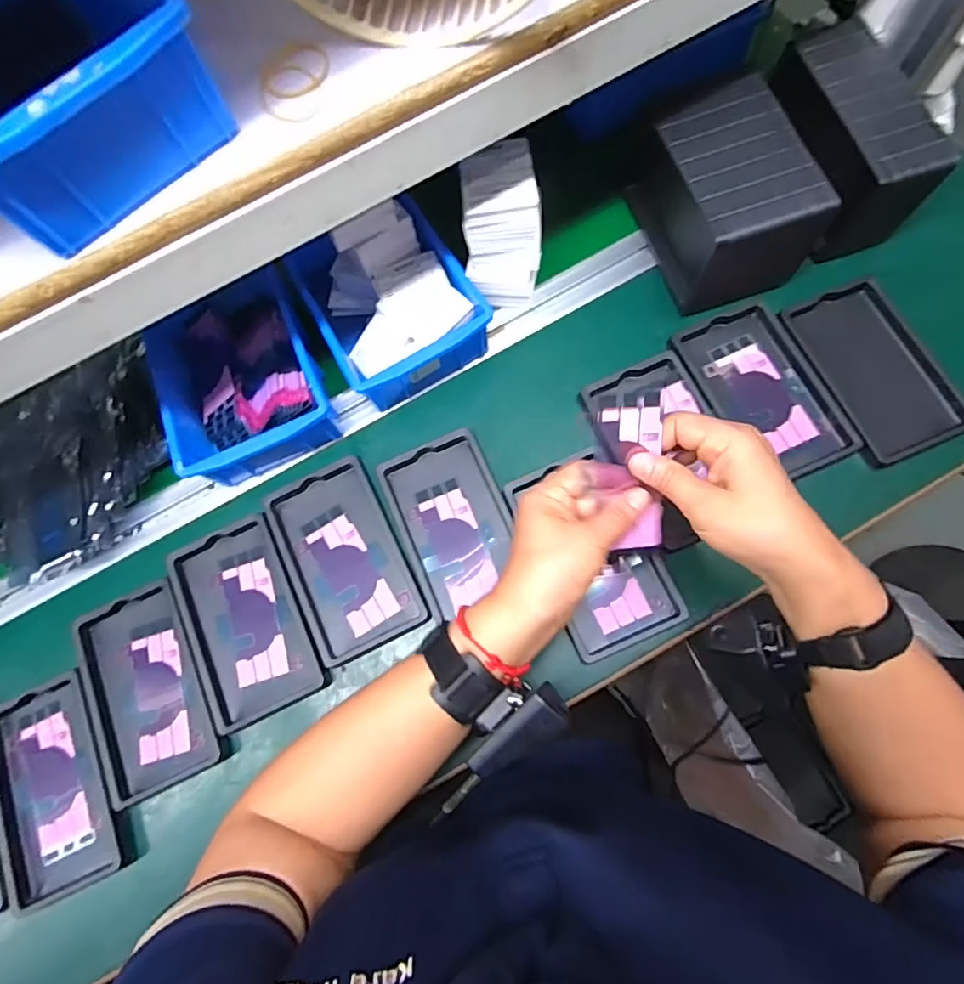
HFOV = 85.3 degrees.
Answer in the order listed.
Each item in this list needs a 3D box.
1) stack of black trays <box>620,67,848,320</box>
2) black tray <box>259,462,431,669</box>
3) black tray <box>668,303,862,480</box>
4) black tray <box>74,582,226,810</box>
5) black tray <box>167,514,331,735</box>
[{"bbox_3d":[0.209,-0.264,0.456,0.105,0.085,0.166,-17,74,1],"label":"stack of black trays"},{"bbox_3d":[-0.117,0.057,0.448,0.094,0.020,0.158,-27,73,-2],"label":"black tray"},{"bbox_3d":[0.246,-0.087,0.462,0.095,0.021,0.156,-23,73,0],"label":"black tray"},{"bbox_3d":[-0.279,0.164,0.434,0.099,0.025,0.153,-29,73,-2],"label":"black tray"},{"bbox_3d":[-0.200,0.107,0.443,0.097,0.023,0.157,-27,73,-2],"label":"black tray"}]

